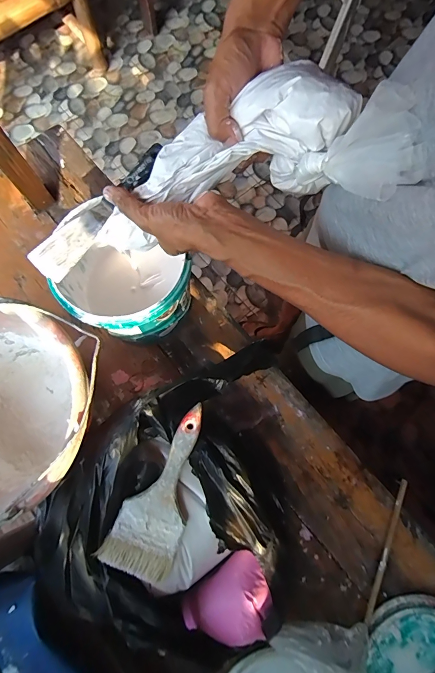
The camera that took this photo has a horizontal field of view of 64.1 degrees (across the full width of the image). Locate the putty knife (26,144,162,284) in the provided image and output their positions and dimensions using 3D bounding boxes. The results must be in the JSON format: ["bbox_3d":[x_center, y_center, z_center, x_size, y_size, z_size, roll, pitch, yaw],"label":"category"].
[{"bbox_3d":[-0.134,-0.147,0.406,0.045,0.010,0.197,42,84,10],"label":"putty knife"}]

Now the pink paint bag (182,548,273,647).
[{"bbox_3d":[0.017,0.313,0.402,0.105,0.039,0.079,-40,79,-10],"label":"pink paint bag"}]

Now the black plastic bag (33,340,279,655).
[{"bbox_3d":[-0.063,0.180,0.415,0.290,0.110,0.371,3,75,0],"label":"black plastic bag"}]

